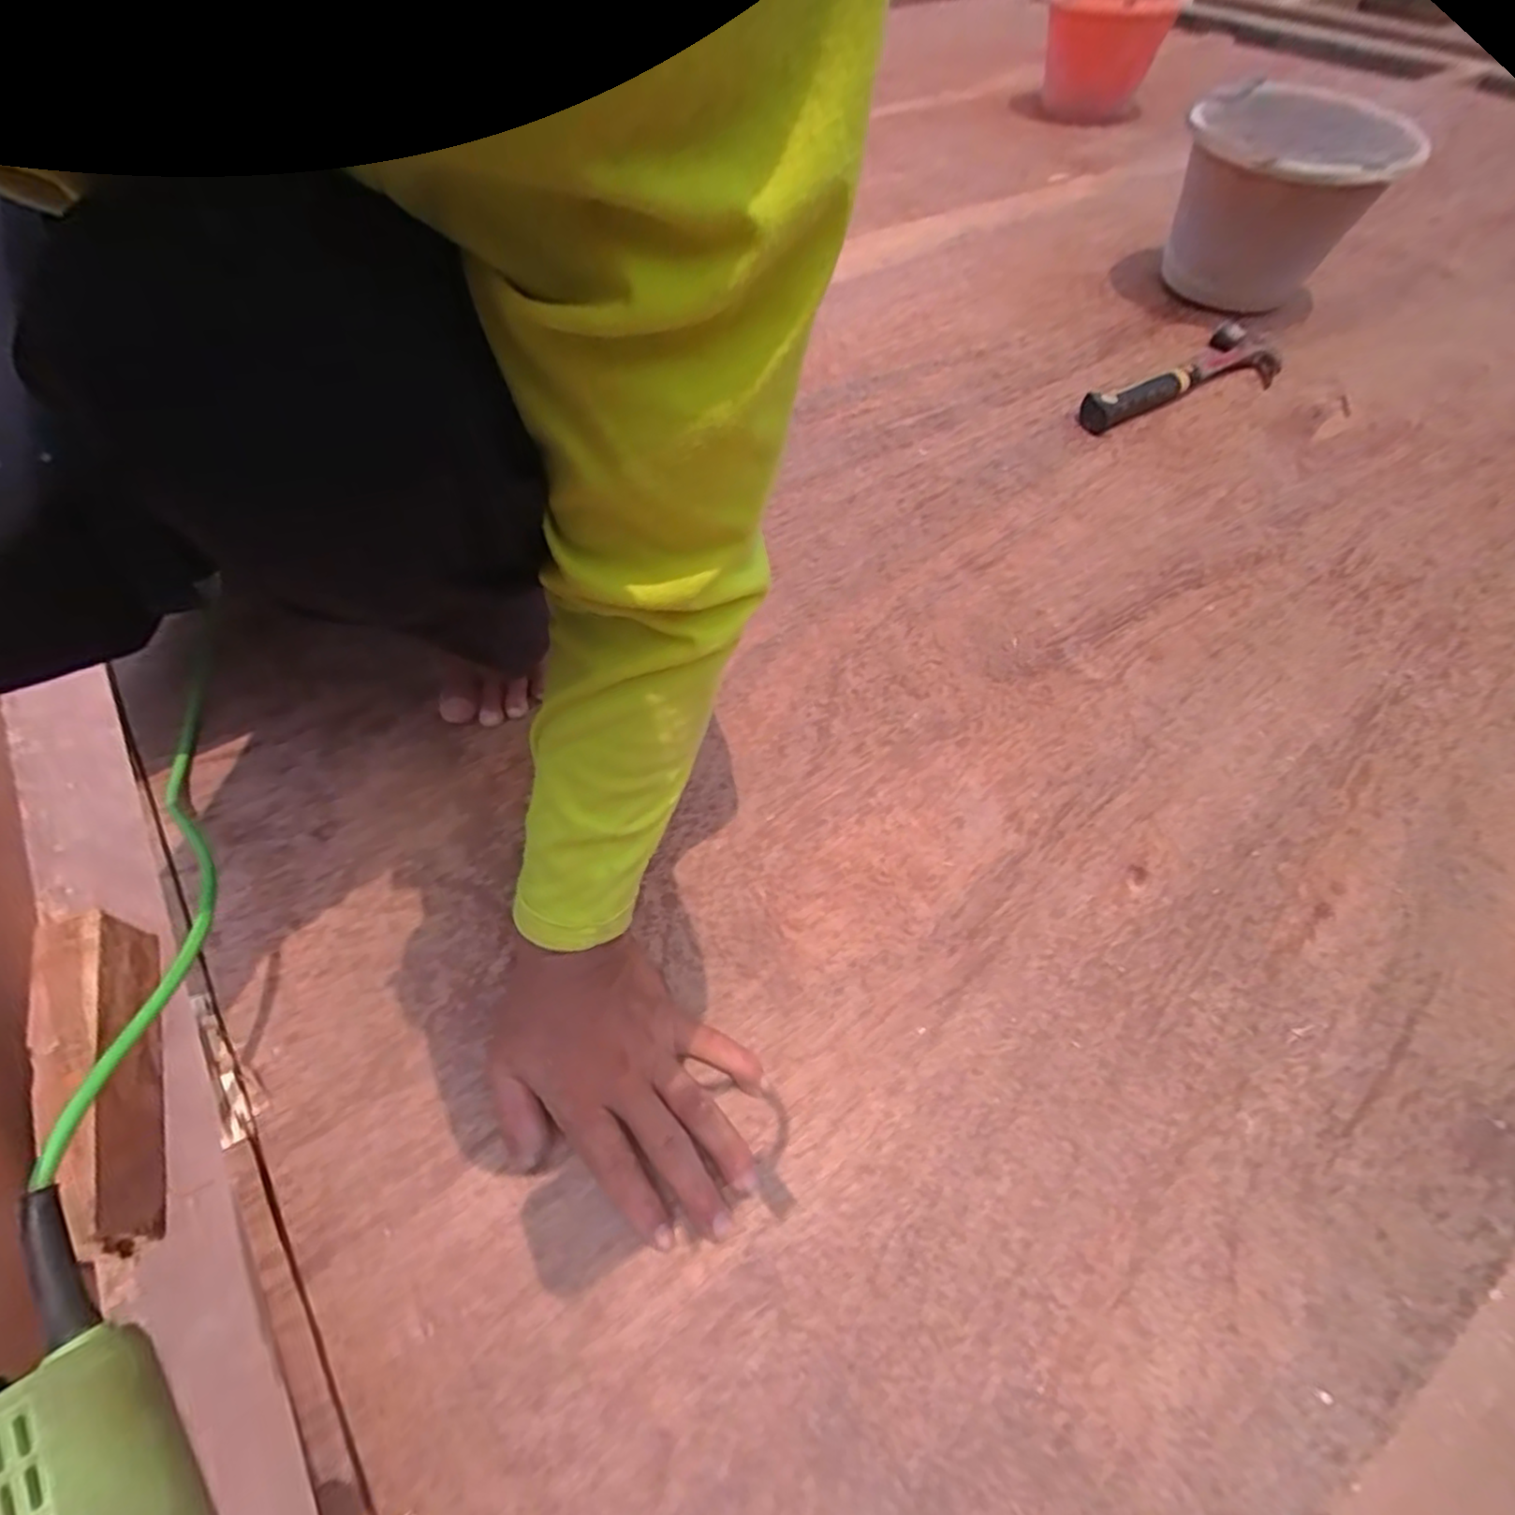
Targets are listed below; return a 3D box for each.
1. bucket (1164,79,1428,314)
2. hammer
[{"bbox_3d":[0.529,-0.574,0.730,0.172,0.169,0.187,14,52,10],"label":"bucket"},{"bbox_3d":[0.425,-0.380,0.706,0.229,0.039,0.087,-22,55,-18],"label":"hammer"}]

